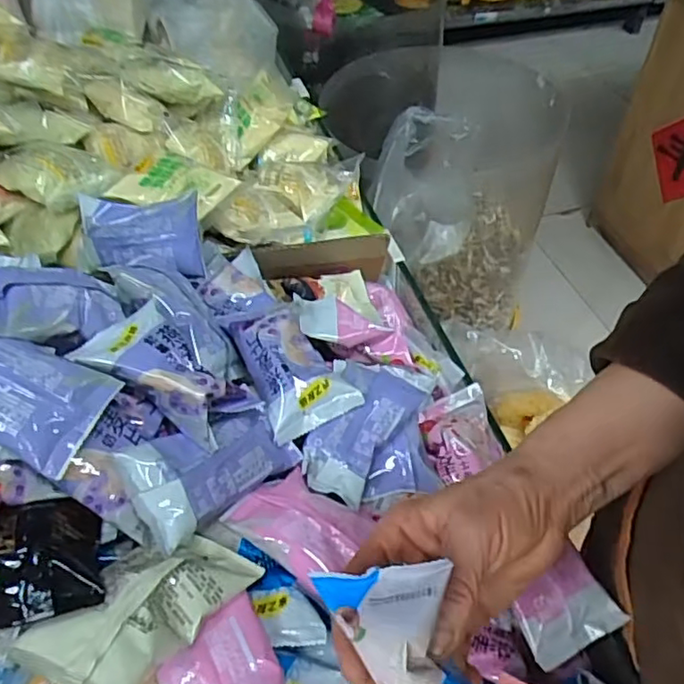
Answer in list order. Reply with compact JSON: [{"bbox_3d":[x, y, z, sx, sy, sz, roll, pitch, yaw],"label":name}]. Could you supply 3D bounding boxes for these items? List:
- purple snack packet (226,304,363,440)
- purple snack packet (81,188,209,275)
[{"bbox_3d":[-0.035,0.015,0.446,0.063,0.033,0.094,-19,50,-16],"label":"purple snack packet"},{"bbox_3d":[-0.161,-0.085,0.492,0.094,0.061,0.016,-2,18,4],"label":"purple snack packet"}]

